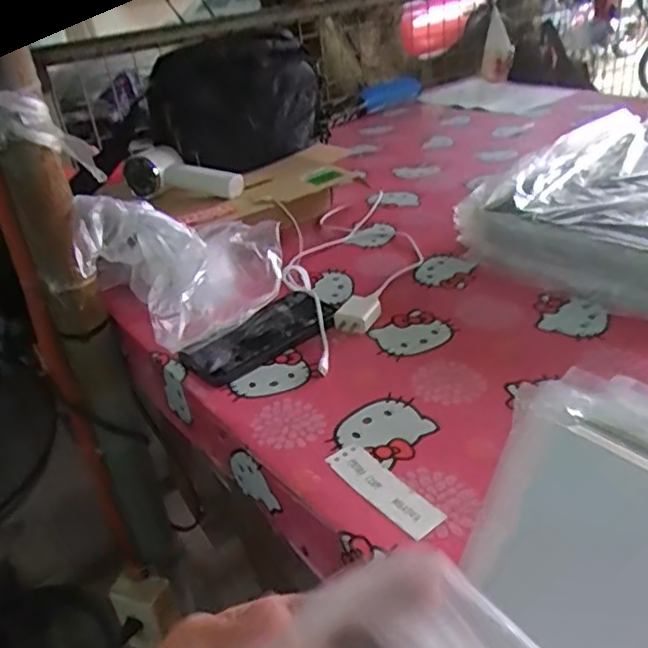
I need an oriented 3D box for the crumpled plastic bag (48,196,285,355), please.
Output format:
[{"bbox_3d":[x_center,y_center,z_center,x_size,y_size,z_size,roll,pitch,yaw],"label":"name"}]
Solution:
[{"bbox_3d":[-0.162,-0.074,0.712,0.200,0.135,0.180,9,35,25],"label":"crumpled plastic bag"}]

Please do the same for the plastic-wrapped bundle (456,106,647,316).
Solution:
[{"bbox_3d":[0.395,-0.143,0.762,0.385,0.091,0.321,-25,36,-28],"label":"plastic-wrapped bundle"}]

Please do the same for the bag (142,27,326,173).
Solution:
[{"bbox_3d":[-0.132,-0.315,0.931,0.124,0.172,0.259,20,40,37],"label":"bag"}]

